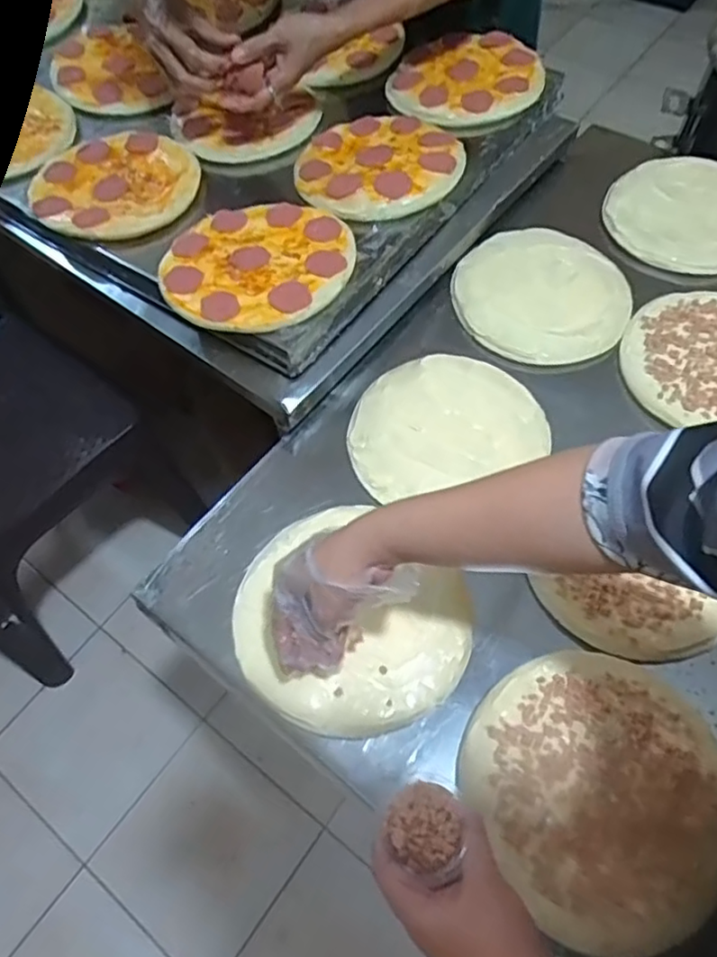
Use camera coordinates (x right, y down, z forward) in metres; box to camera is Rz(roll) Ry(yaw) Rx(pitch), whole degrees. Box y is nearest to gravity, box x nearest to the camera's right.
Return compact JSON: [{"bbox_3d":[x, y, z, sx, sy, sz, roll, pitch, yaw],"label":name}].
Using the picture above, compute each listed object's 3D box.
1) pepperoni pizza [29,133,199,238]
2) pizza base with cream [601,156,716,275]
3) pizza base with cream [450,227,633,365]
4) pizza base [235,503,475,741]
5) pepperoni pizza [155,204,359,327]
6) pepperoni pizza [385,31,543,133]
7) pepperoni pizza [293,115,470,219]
[{"bbox_3d":[-0.299,-0.360,0.754,0.189,0.024,0.176,-1,61,2],"label":"pepperoni pizza"},{"bbox_3d":[0.418,-0.339,0.789,0.193,0.021,0.178,23,73,14],"label":"pizza base with cream"},{"bbox_3d":[0.214,-0.220,0.733,0.196,0.023,0.195,10,62,8],"label":"pizza base with cream"},{"bbox_3d":[-0.011,0.122,0.547,0.208,0.030,0.182,36,64,21],"label":"pizza base"},{"bbox_3d":[-0.106,-0.230,0.663,0.198,0.019,0.178,-3,61,1],"label":"pepperoni pizza"},{"bbox_3d":[0.137,-0.525,0.822,0.194,0.021,0.180,-3,65,6],"label":"pepperoni pizza"},{"bbox_3d":[0.024,-0.378,0.742,0.191,0.034,0.180,-1,61,2],"label":"pepperoni pizza"}]

